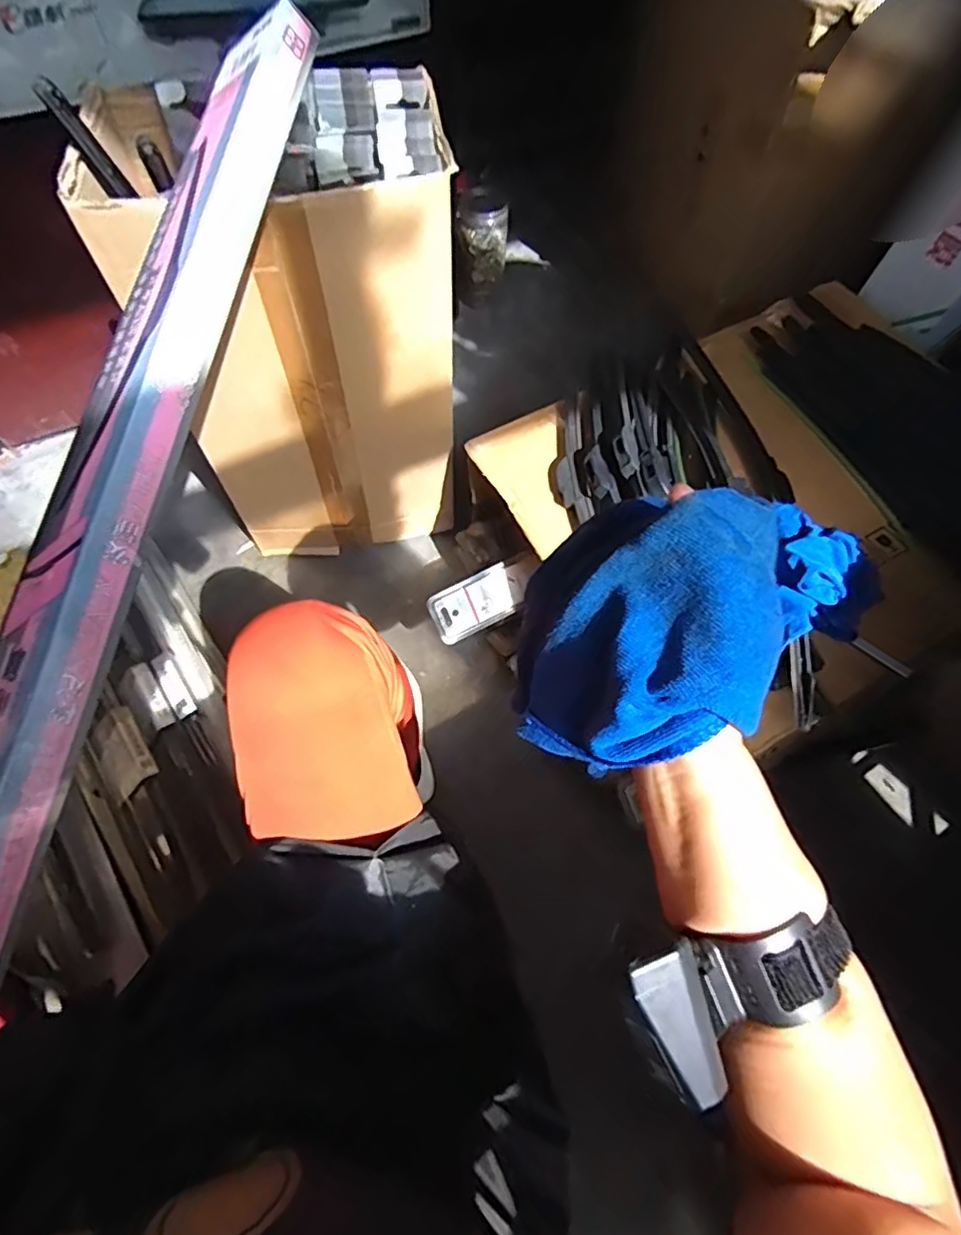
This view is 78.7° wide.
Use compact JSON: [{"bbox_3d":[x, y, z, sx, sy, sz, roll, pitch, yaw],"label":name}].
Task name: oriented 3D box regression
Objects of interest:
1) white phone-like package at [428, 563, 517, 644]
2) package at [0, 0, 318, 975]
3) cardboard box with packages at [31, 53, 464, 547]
[{"bbox_3d":[-0.009,-0.017,0.820,0.126,0.013,0.075,-29,96,-19],"label":"white phone-like package"},{"bbox_3d":[-0.170,-0.076,0.274,0.050,0.023,0.509,11,78,4],"label":"package"},{"bbox_3d":[-0.204,-0.316,0.770,0.325,0.543,0.184,-4,64,-3],"label":"cardboard box with packages"}]

